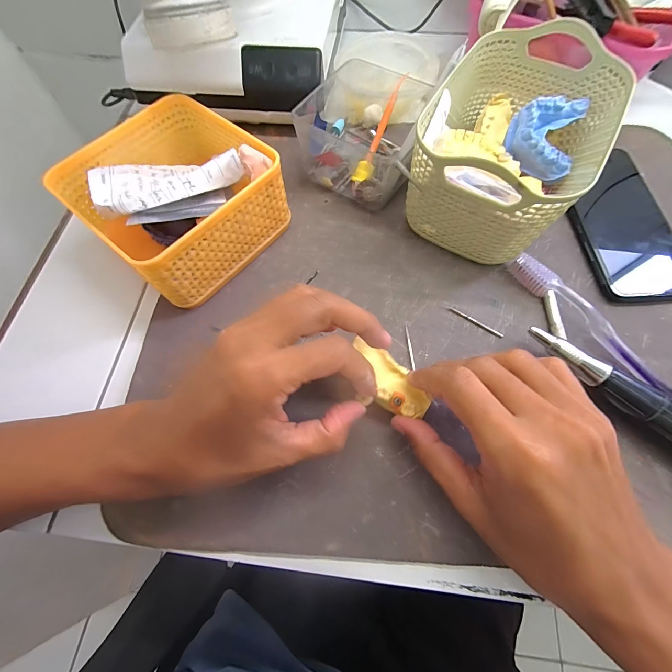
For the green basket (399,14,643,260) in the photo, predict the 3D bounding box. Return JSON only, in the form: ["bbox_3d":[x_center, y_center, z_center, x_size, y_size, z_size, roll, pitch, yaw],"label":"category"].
[{"bbox_3d":[0.133,-0.150,0.249,0.114,0.083,0.170,33,73,13],"label":"green basket"}]

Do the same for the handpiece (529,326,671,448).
[{"bbox_3d":[0.196,0.048,0.200,0.153,0.028,0.021,38,74,15],"label":"handpiece"}]

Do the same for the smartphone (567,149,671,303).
[{"bbox_3d":[0.246,-0.099,0.265,0.075,0.011,0.151,-3,69,1],"label":"smartphone"}]

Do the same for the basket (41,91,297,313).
[{"bbox_3d":[-0.124,-0.114,0.247,0.128,0.075,0.131,38,75,15],"label":"basket"}]

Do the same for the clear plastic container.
[{"bbox_3d":[0.025,-0.186,0.279,0.100,0.062,0.113,23,71,10],"label":"clear plastic container"}]

